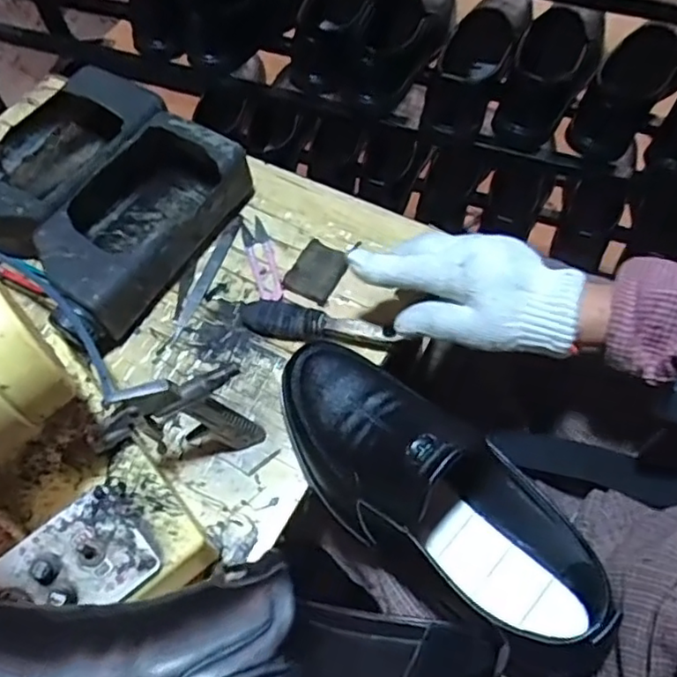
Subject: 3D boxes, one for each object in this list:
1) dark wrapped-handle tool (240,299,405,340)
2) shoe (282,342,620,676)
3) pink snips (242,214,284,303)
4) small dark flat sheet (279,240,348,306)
[{"bbox_3d":[-0.020,-0.010,0.531,0.134,0.026,0.029,14,63,9],"label":"dark wrapped-handle tool"},{"bbox_3d":[0.056,0.101,0.428,0.090,0.097,0.256,-41,68,-18],"label":"shoe"},{"bbox_3d":[-0.068,-0.073,0.578,0.024,0.007,0.095,-17,63,-7],"label":"pink snips"},{"bbox_3d":[-0.019,-0.060,0.567,0.043,0.009,0.055,24,66,14],"label":"small dark flat sheet"}]

